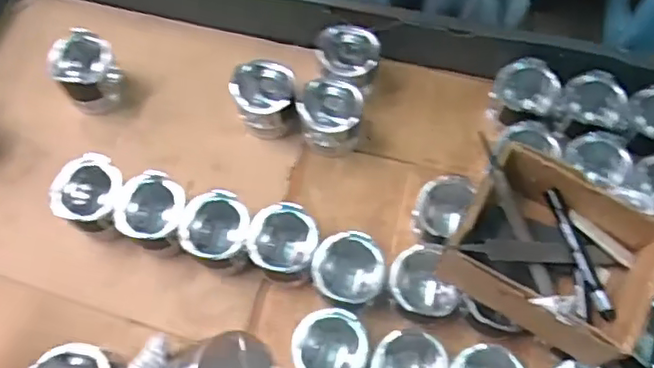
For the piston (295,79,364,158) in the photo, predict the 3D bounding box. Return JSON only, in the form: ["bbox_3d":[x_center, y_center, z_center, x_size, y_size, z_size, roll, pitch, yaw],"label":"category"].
[{"bbox_3d":[0.006,-0.091,0.840,0.086,0.072,0.082,11,67,4],"label":"piston"}]

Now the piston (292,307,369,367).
[{"bbox_3d":[0.004,0.192,0.704,0.081,0.072,0.083,0,67,0],"label":"piston"}]

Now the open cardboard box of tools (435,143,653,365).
[{"bbox_3d":[0.243,0.076,0.667,0.195,0.111,0.156,30,70,12],"label":"open cardboard box of tools"}]

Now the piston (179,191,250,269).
[{"bbox_3d":[-0.136,0.060,0.759,0.084,0.059,0.086,0,67,0],"label":"piston"}]

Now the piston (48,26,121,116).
[{"bbox_3d":[-0.330,-0.153,0.856,0.083,0.082,0.097,-39,72,-16],"label":"piston"}]

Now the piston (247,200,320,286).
[{"bbox_3d":[-0.053,0.075,0.758,0.080,0.069,0.082,0,67,0],"label":"piston"}]

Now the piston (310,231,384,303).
[{"bbox_3d":[0.026,0.109,0.753,0.085,0.078,0.084,3,67,1],"label":"piston"}]

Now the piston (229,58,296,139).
[{"bbox_3d":[-0.083,-0.116,0.840,0.084,0.081,0.077,0,67,0],"label":"piston"}]

